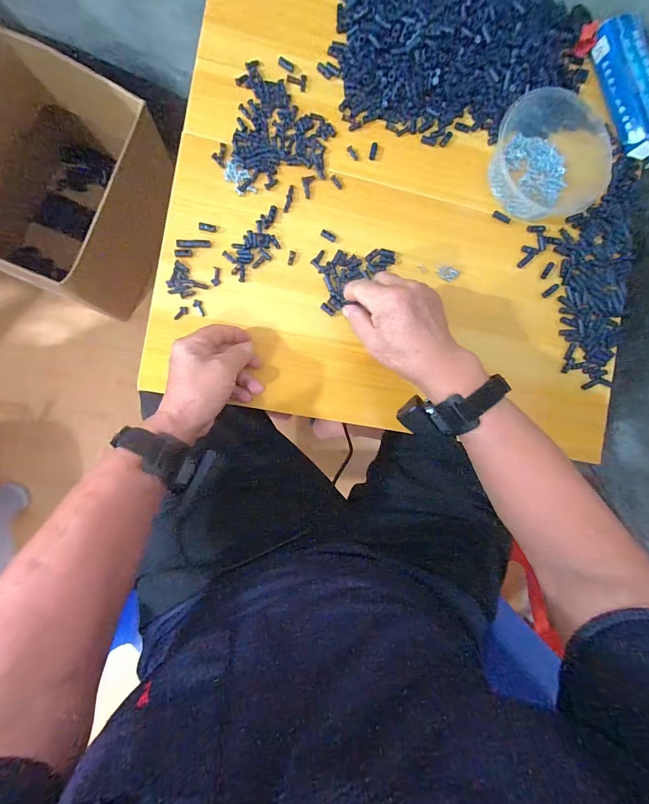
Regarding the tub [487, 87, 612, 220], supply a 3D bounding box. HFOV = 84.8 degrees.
[{"bbox_3d":[0.273,-0.303,0.430,0.147,0.045,0.139,0,90,-11],"label":"tub"}]

